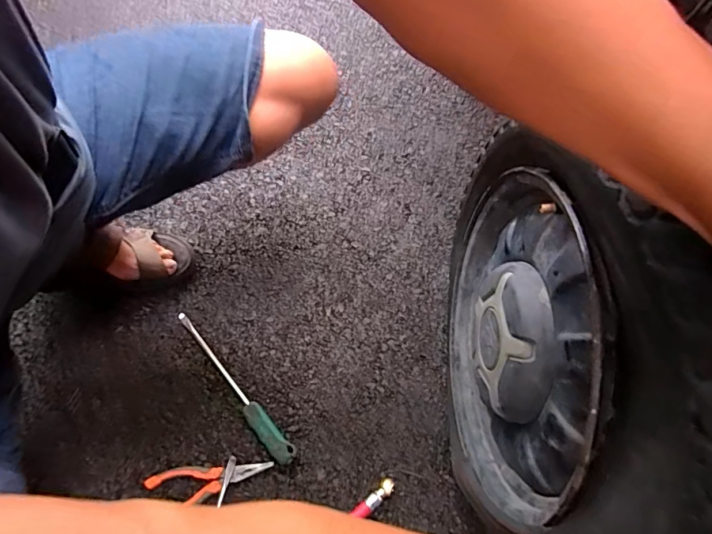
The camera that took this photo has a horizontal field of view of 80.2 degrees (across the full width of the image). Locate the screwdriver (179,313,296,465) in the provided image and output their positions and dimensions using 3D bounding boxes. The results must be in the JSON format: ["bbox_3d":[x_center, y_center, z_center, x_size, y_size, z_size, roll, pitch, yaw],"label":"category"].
[{"bbox_3d":[-0.177,0.165,0.604,0.026,0.026,0.273,-36,70,-20],"label":"screwdriver"}]

